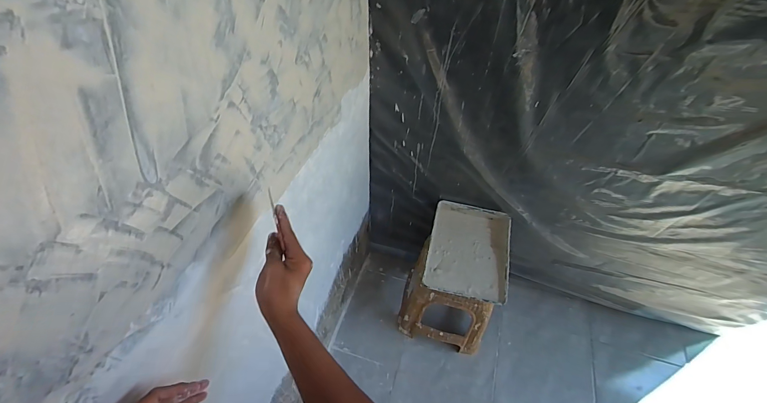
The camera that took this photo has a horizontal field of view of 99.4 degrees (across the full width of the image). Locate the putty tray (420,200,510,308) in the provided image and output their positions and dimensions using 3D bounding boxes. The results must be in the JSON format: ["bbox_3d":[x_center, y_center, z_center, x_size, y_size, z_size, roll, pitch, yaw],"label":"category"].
[{"bbox_3d":[0.306,0.169,1.167,0.272,0.050,0.353,13,52,8],"label":"putty tray"}]

